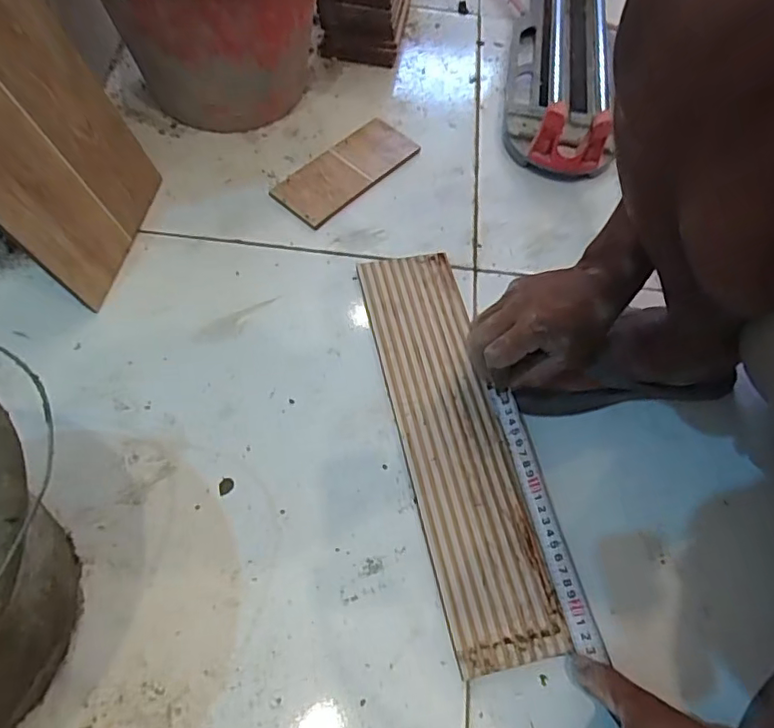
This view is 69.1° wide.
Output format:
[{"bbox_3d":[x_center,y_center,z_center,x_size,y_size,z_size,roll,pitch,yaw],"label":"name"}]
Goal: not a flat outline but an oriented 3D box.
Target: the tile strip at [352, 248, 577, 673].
[{"bbox_3d":[0.059,0.059,0.519,0.095,0.016,0.389,-9,63,-9],"label":"tile strip"}]

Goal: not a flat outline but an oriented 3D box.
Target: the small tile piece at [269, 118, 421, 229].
[{"bbox_3d":[-0.048,-0.233,0.675,0.078,0.011,0.183,40,66,17],"label":"small tile piece"}]

